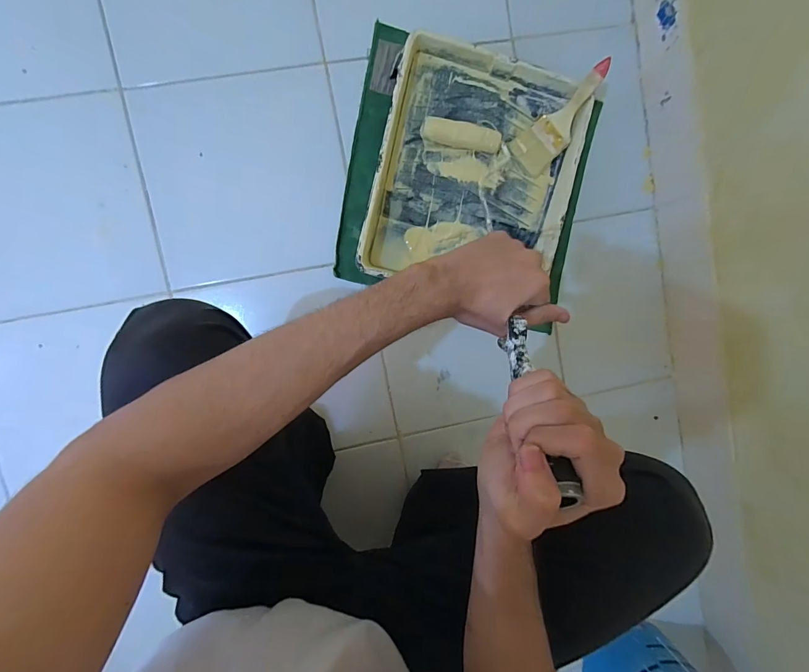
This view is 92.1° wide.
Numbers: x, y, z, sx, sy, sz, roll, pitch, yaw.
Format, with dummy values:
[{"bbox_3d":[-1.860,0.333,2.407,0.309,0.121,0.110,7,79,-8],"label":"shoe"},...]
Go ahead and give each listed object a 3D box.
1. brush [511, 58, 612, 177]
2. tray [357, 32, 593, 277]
[{"bbox_3d":[0.228,-0.317,0.564,0.061,0.018,0.161,38,107,-7],"label":"brush"},{"bbox_3d":[0.090,-0.238,0.587,0.304,0.070,0.330,14,92,-6],"label":"tray"}]

